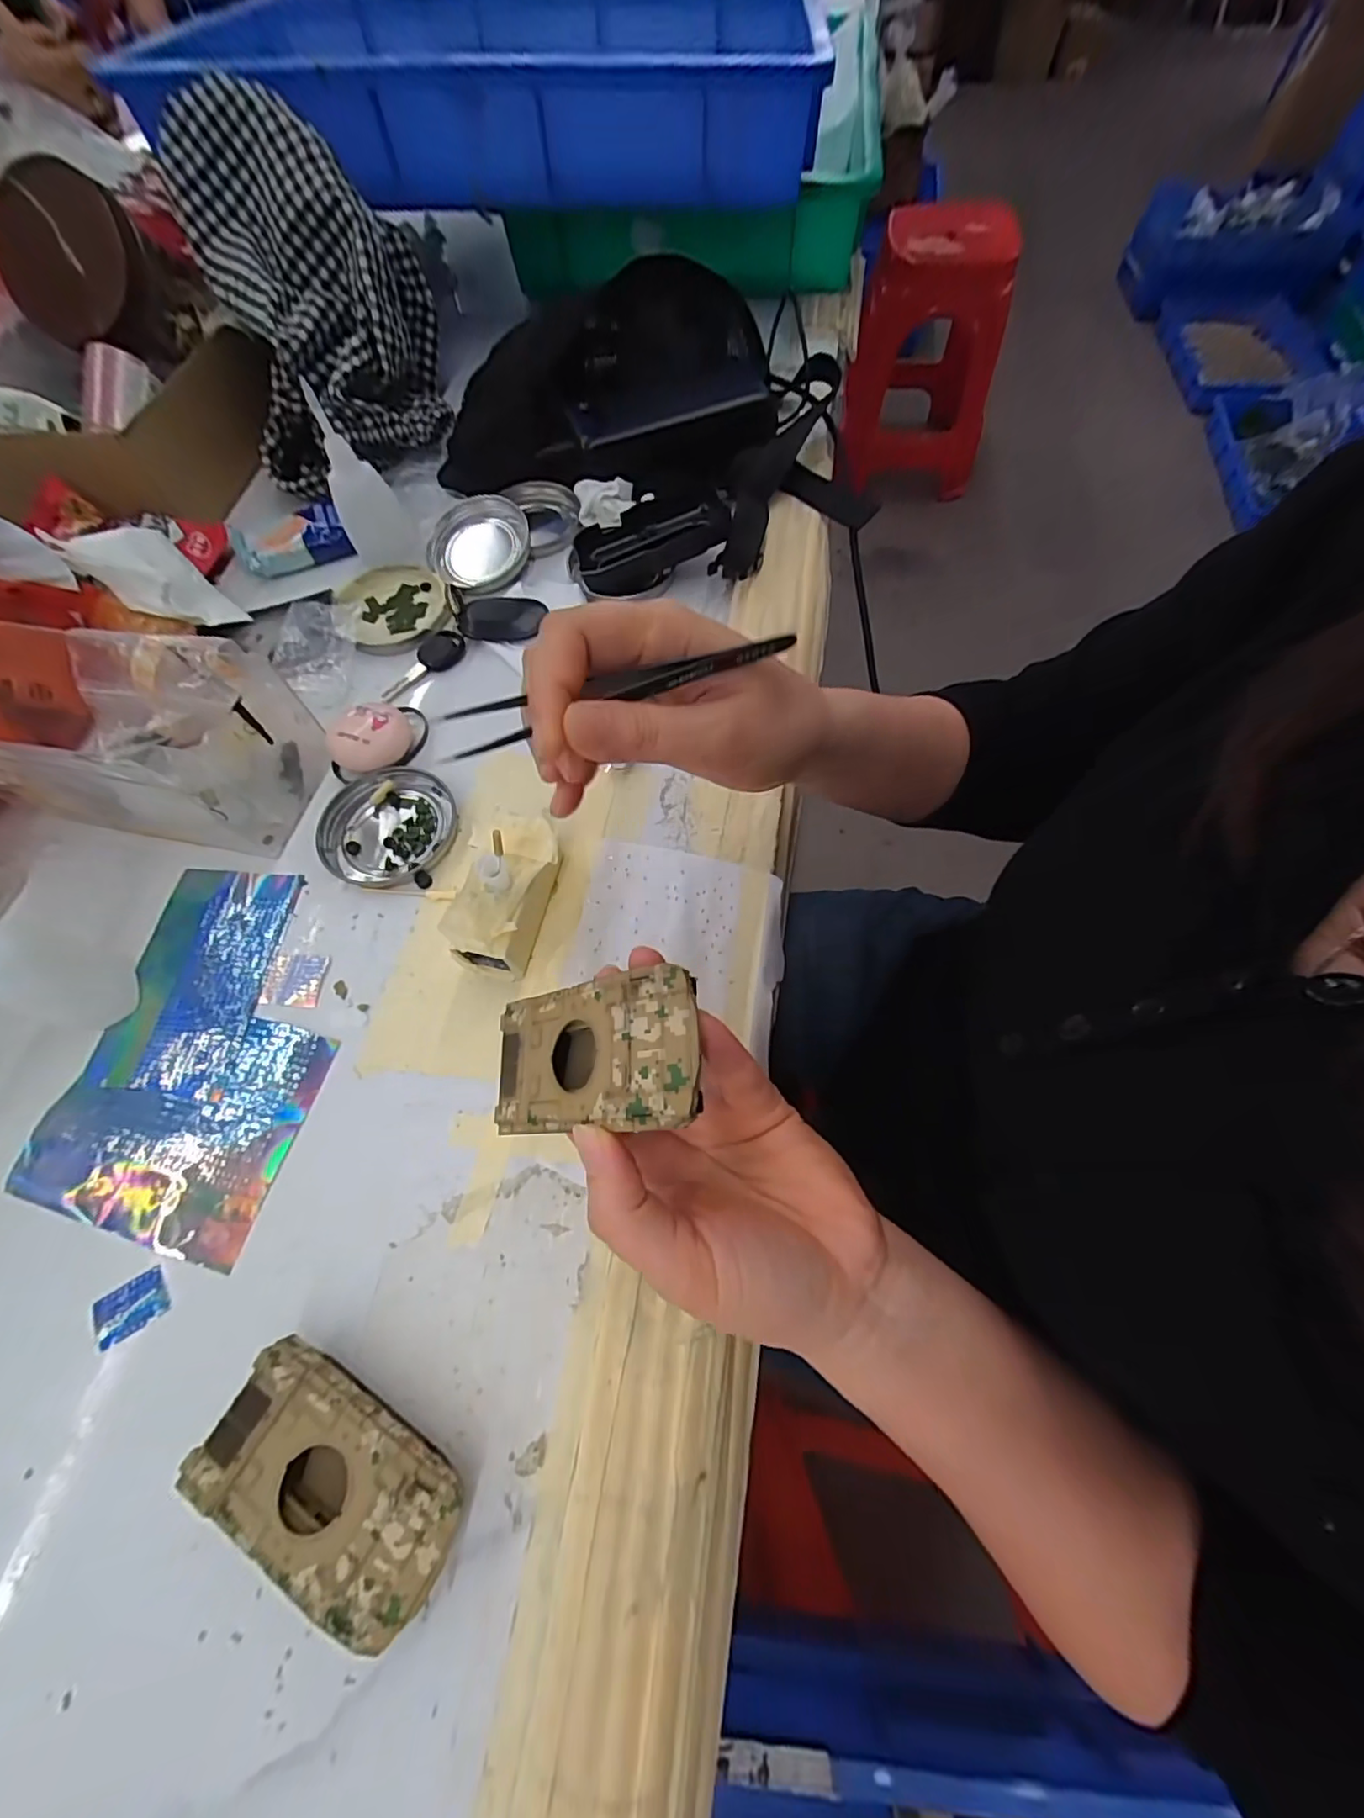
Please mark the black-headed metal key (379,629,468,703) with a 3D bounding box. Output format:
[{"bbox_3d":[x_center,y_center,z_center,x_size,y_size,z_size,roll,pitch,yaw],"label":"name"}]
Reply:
[{"bbox_3d":[-0.180,-0.169,0.396,0.067,0.006,0.030,-42,72,-15],"label":"black-headed metal key"}]

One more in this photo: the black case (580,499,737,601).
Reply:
[{"bbox_3d":[-0.023,-0.261,0.415,0.109,0.029,0.054,-21,68,-7],"label":"black case"}]

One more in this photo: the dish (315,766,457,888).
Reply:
[{"bbox_3d":[-0.176,-0.049,0.342,0.076,0.008,0.075,-13,67,-4],"label":"dish"}]

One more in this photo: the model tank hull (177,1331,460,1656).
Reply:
[{"bbox_3d":[-0.129,0.214,0.217,0.096,0.025,0.051,29,71,13],"label":"model tank hull"}]

